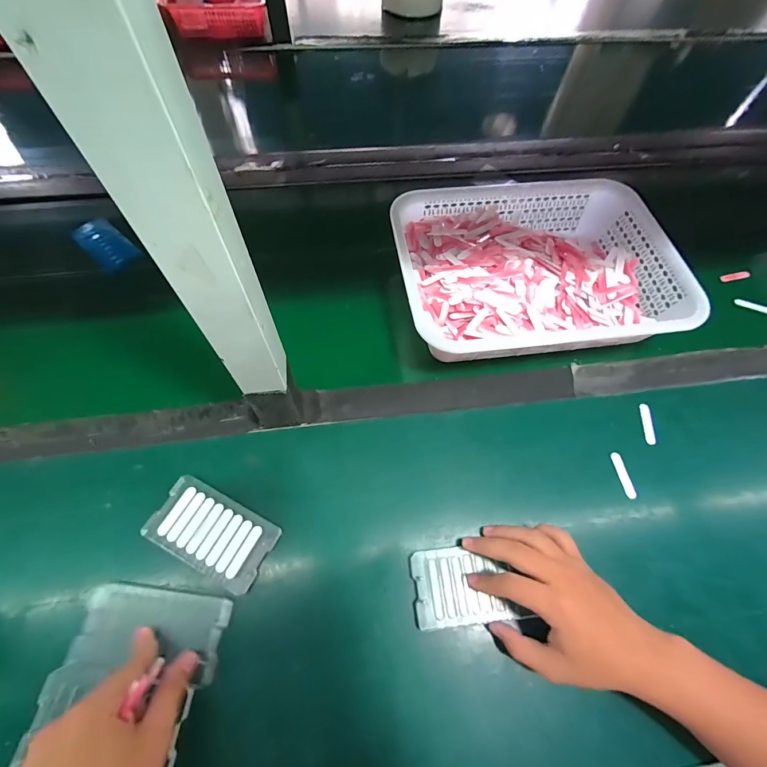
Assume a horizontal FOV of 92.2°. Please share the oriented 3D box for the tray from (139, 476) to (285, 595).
[{"bbox_3d":[-0.172,0.150,0.373,0.120,0.014,0.066,26,64,11],"label":"tray"}]

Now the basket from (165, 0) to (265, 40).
[{"bbox_3d":[-0.382,-0.891,0.881,0.213,0.071,0.171,-6,64,-5],"label":"basket"}]

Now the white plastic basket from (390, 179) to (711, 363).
[{"bbox_3d":[0.199,-0.154,0.507,0.351,0.085,0.243,-5,62,-5],"label":"white plastic basket"}]

